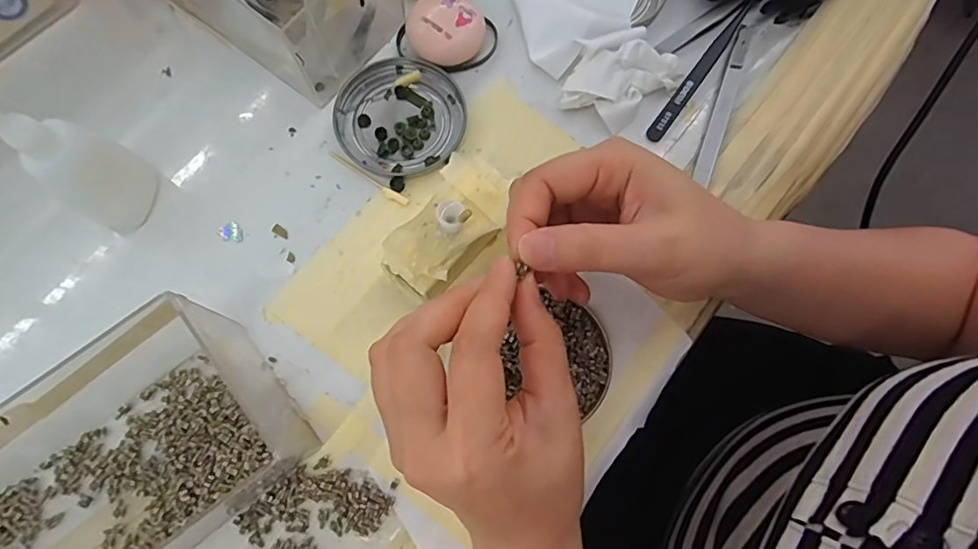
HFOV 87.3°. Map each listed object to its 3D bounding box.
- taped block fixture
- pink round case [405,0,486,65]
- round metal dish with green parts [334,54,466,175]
[{"bbox_3d":[-0.020,-0.024,0.280,0.042,0.049,0.079,31,77,6],"label":"taped block fixture"},{"bbox_3d":[-0.027,-0.154,0.326,0.047,0.023,0.041,11,76,1],"label":"pink round case"},{"bbox_3d":[-0.055,-0.099,0.319,0.077,0.007,0.076,0,76,-1],"label":"round metal dish with green parts"}]

